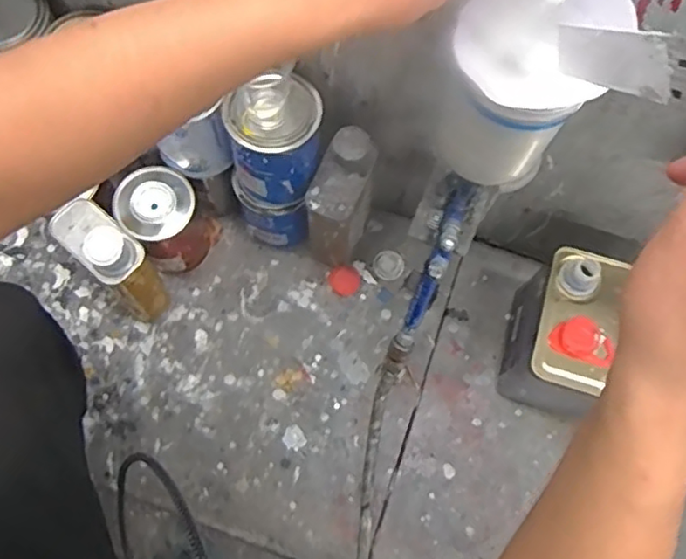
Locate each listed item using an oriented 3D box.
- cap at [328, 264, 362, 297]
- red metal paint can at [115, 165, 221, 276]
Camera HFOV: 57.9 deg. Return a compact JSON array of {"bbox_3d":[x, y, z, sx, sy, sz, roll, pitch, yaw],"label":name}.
[{"bbox_3d":[0.003,0.002,0.885,0.045,0.008,0.044,1,71,-2],"label":"cap"},{"bbox_3d":[-0.235,-0.080,0.844,0.107,0.142,0.095,-42,77,-15],"label":"red metal paint can"}]

